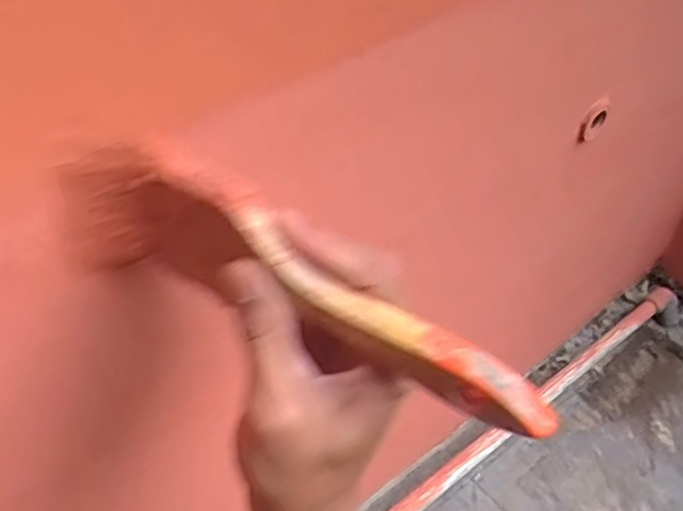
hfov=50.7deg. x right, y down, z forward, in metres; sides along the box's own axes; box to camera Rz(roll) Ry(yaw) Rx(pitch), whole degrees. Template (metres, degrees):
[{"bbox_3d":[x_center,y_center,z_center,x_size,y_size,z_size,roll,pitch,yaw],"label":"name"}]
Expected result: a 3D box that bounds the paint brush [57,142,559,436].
[{"bbox_3d":[-0.017,0.017,0.265,0.189,0.066,0.021,28,48,10],"label":"paint brush"}]

